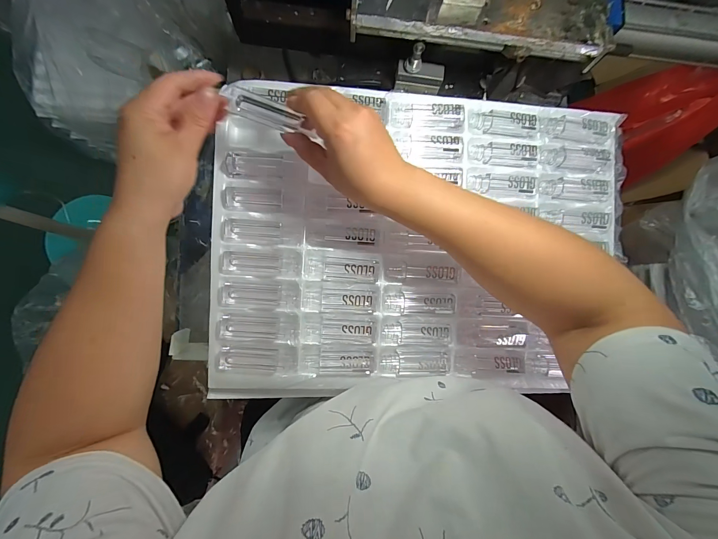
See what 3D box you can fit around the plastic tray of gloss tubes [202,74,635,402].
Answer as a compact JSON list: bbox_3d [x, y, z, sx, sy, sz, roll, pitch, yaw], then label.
[{"bbox_3d":[0.071,-0.027,0.346,0.444,0.027,0.333,2,90,-4],"label":"plastic tray of gloss tubes"}]

